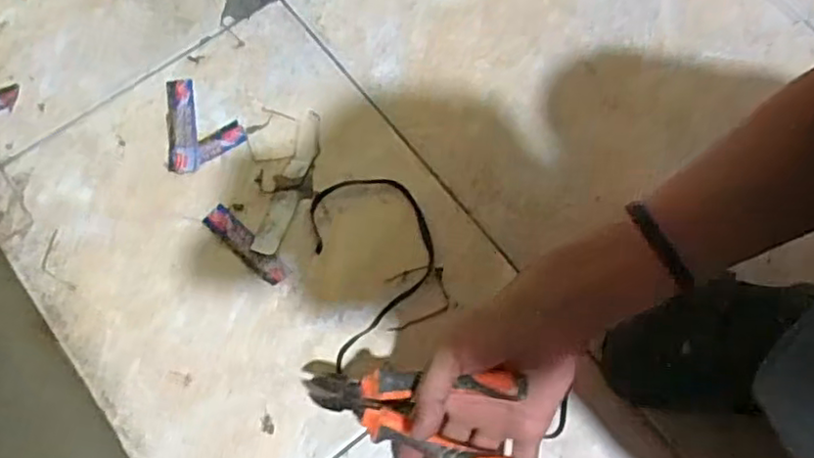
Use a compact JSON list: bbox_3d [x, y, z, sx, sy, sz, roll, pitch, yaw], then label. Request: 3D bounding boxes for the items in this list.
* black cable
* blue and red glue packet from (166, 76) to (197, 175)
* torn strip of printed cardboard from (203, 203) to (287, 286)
[{"bbox_3d":[-0.026,0.029,0.568,0.100,0.005,0.162,-12,71,-4],"label":"black cable"},{"bbox_3d":[-0.216,-0.099,0.628,0.026,0.005,0.097,-8,70,-3],"label":"blue and red glue packet"},{"bbox_3d":[-0.142,0.014,0.580,0.090,0.004,0.023,41,75,13],"label":"torn strip of printed cardboard"}]

